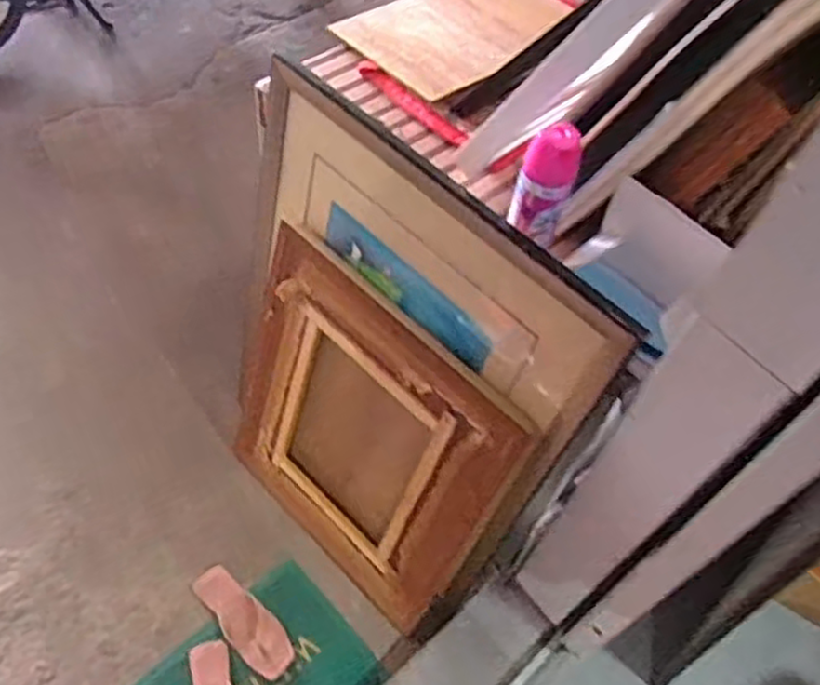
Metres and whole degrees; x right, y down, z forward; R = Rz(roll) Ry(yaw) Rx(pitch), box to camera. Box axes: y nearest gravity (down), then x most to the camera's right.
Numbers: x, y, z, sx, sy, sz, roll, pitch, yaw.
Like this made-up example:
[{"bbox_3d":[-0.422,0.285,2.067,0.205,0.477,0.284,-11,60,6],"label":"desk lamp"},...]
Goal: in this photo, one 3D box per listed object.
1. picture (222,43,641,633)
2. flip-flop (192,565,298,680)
[{"bbox_3d":[-0.069,0.082,1.243,0.645,0.851,0.070,41,44,21],"label":"picture"},{"bbox_3d":[-0.320,0.526,1.393,0.244,0.032,0.087,40,60,22],"label":"flip-flop"}]

